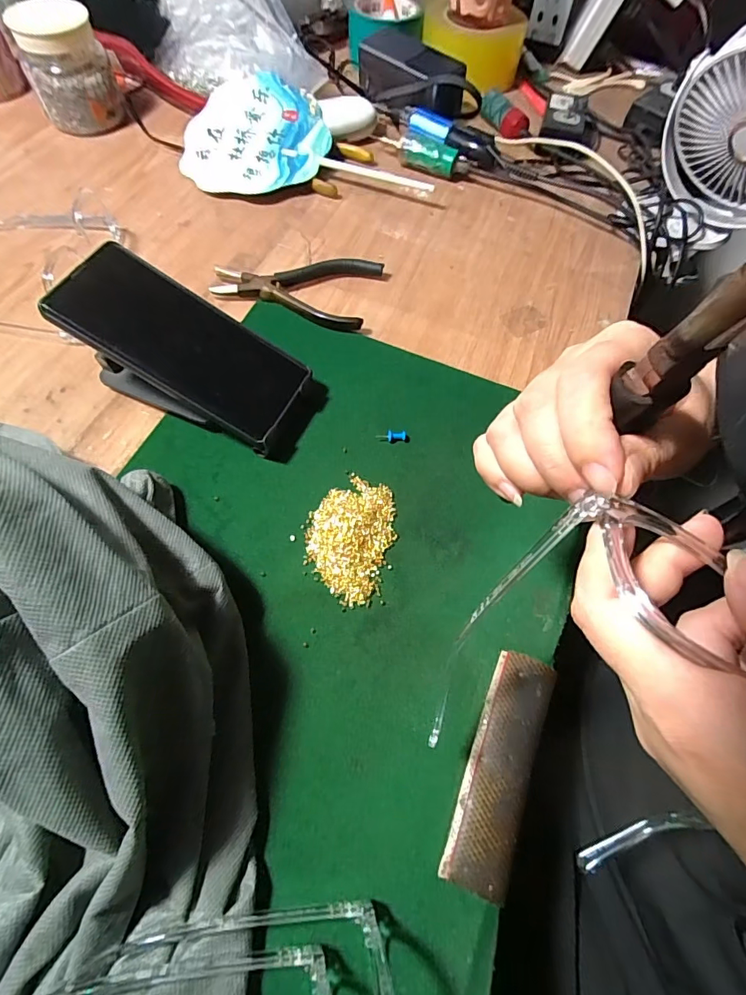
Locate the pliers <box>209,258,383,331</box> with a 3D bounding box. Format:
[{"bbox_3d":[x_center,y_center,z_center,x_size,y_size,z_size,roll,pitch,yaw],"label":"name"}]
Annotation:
[{"bbox_3d":[-0.068,-0.194,0.409,0.137,0.014,0.079,14,64,5],"label":"pliers"}]

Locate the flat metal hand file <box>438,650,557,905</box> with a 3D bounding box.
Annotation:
[{"bbox_3d":[0.072,0.146,0.249,0.034,0.005,0.117,22,65,8],"label":"flat metal hand file"}]

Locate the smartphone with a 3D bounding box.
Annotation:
[{"bbox_3d":[-0.128,-0.108,0.314,0.158,0.008,0.080,32,63,-10],"label":"smartphone"}]

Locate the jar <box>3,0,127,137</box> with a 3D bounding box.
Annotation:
[{"bbox_3d":[-0.324,-0.457,0.488,0.087,0.092,0.069,-25,67,-14],"label":"jar"}]

